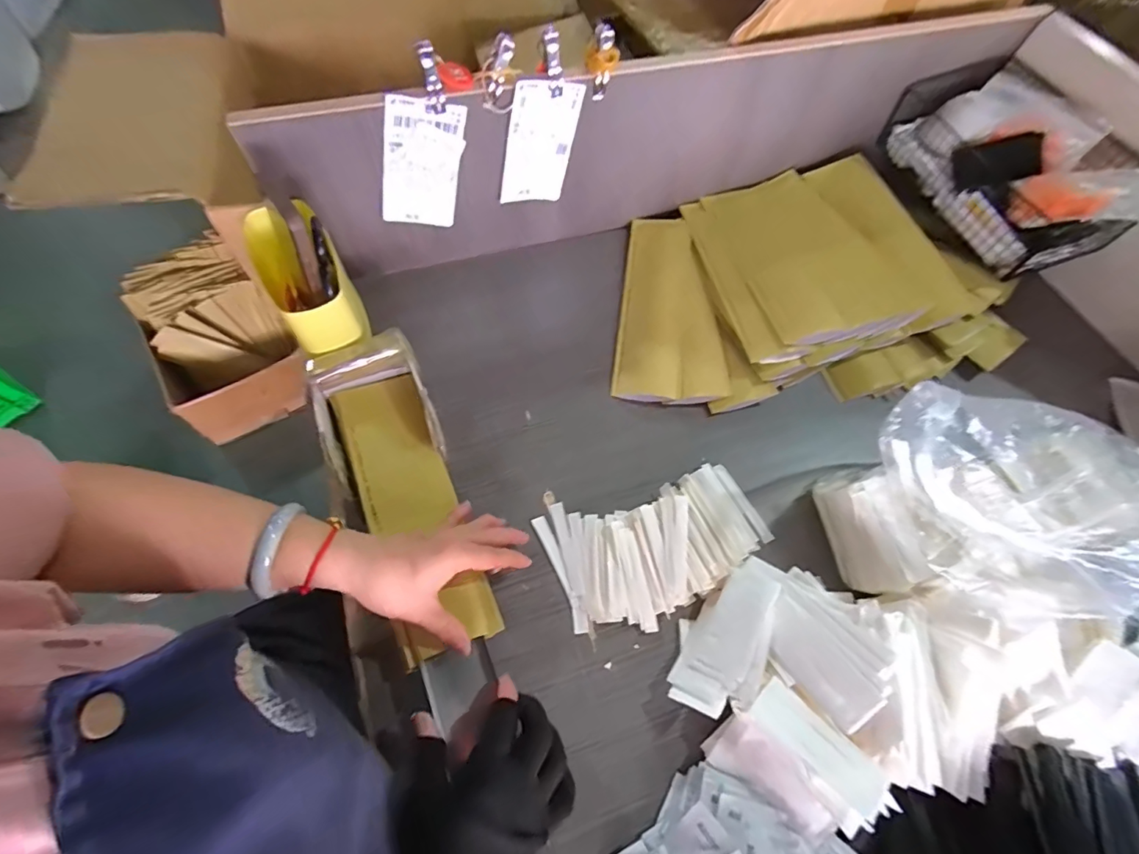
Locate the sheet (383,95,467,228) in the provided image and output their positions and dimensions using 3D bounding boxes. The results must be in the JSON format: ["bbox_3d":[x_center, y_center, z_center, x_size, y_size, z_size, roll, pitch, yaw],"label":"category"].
[{"bbox_3d":[-0.153,-0.270,0.506,0.078,0.129,0.005,-8,60,-27],"label":"sheet"}]

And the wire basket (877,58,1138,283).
[{"bbox_3d":[0.547,-0.319,0.592,0.152,0.097,0.287,-16,66,-9],"label":"wire basket"}]

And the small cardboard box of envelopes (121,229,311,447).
[{"bbox_3d":[-0.822,-0.196,1.150,0.288,0.220,0.415,-34,70,-17],"label":"small cardboard box of envelopes"}]

